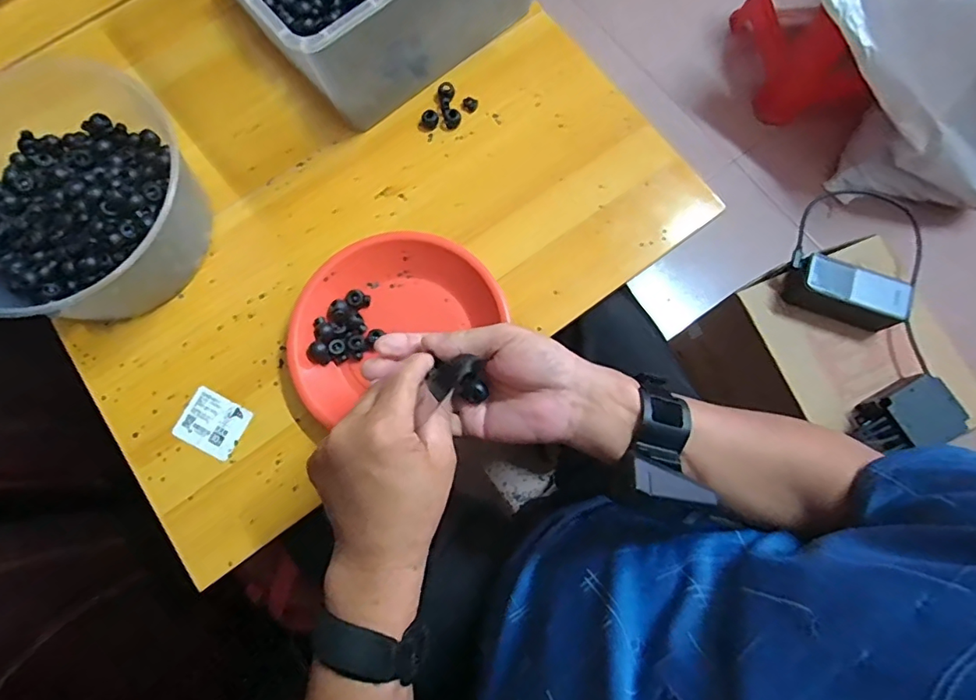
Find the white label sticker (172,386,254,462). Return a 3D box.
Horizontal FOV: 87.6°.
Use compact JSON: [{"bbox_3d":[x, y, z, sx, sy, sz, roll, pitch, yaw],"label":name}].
[{"bbox_3d":[-0.255,0.068,0.471,0.059,0.004,0.051,27,78,7],"label":"white label sticker"}]

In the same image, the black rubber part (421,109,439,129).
[{"bbox_3d":[-0.060,-0.240,0.531,0.018,0.010,0.016,-9,77,-2],"label":"black rubber part"}]

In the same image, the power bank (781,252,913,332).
[{"bbox_3d":[0.461,-0.075,0.659,0.134,0.058,0.058,25,78,6],"label":"power bank"}]

